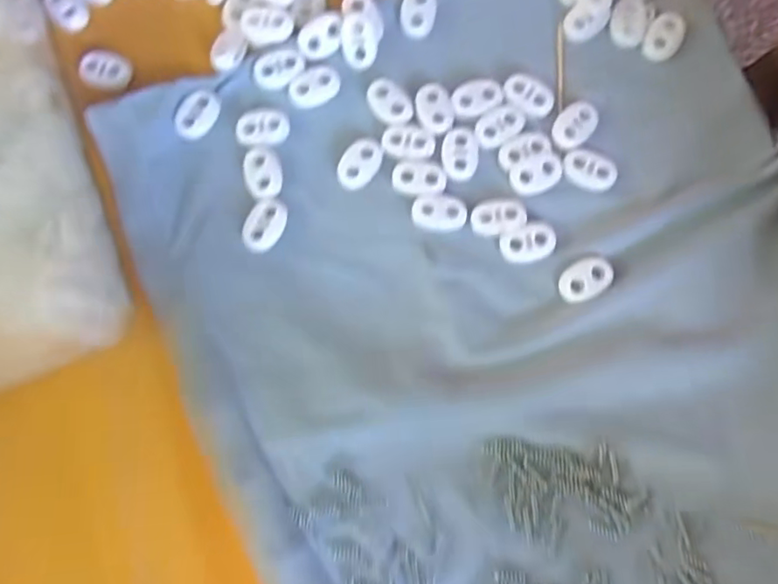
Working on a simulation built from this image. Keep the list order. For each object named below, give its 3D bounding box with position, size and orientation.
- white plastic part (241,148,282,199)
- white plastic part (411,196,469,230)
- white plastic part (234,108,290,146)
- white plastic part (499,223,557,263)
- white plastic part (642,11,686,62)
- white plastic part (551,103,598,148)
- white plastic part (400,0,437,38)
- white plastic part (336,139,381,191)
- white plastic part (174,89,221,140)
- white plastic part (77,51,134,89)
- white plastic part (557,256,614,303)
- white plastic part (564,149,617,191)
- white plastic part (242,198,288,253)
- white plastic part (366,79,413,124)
[{"bbox_3d":[-0.053,-0.050,0.237,0.016,0.004,0.022,-12,80,-3],"label":"white plastic part"},{"bbox_3d":[0.021,-0.032,0.232,0.022,0.004,0.014,5,79,1],"label":"white plastic part"},{"bbox_3d":[-0.054,-0.070,0.241,0.023,0.004,0.016,-6,79,-2],"label":"white plastic part"},{"bbox_3d":[0.056,-0.020,0.230,0.022,0.004,0.014,-17,80,-4],"label":"white plastic part"},{"bbox_3d":[0.119,-0.110,0.244,0.015,0.005,0.021,36,81,6],"label":"white plastic part"},{"bbox_3d":[0.078,-0.070,0.237,0.016,0.004,0.022,34,81,6],"label":"white plastic part"},{"bbox_3d":[0.013,-0.124,0.249,0.015,0.004,0.023,12,79,2],"label":"white plastic part"},{"bbox_3d":[-0.012,-0.054,0.237,0.015,0.004,0.023,32,81,5],"label":"white plastic part"},{"bbox_3d":[-0.082,-0.077,0.241,0.013,0.004,0.023,33,81,6],"label":"white plastic part"},{"bbox_3d":[-0.125,-0.098,0.249,0.024,0.004,0.016,9,79,1],"label":"white plastic part"},{"bbox_3d":[0.079,-0.006,0.225,0.022,0.004,0.014,-25,80,-5],"label":"white plastic part"},{"bbox_3d":[0.083,-0.051,0.235,0.022,0.004,0.014,21,80,4],"label":"white plastic part"},{"bbox_3d":[-0.051,-0.028,0.233,0.015,0.004,0.023,37,81,6],"label":"white plastic part"},{"bbox_3d":[-0.001,-0.082,0.241,0.014,0.004,0.023,-43,82,-8],"label":"white plastic part"}]

